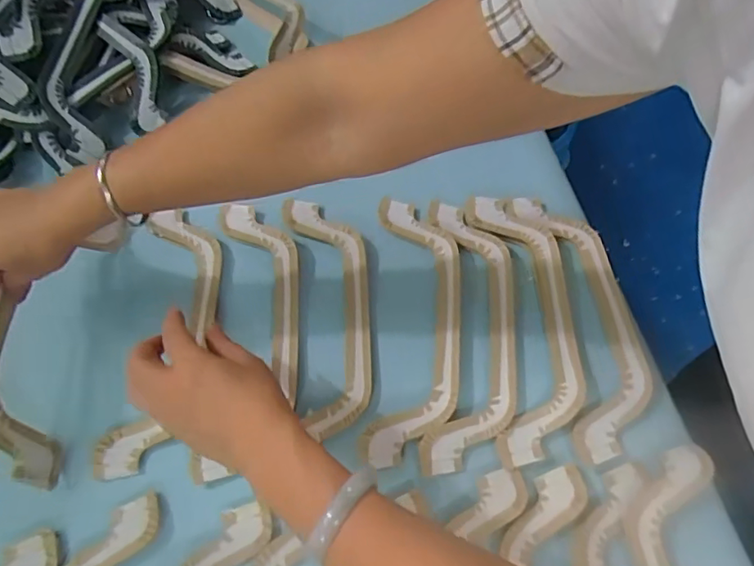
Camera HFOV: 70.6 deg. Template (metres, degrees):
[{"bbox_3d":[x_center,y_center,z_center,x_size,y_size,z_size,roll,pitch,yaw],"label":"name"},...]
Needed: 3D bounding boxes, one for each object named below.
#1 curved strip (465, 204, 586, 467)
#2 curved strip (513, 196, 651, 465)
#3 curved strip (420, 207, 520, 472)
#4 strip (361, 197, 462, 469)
[{"bbox_3d":[0.144,0.031,0.507,0.085,0.019,0.265,-2,66,-4],"label":"curved strip"},{"bbox_3d":[0.207,0.028,0.517,0.088,0.012,0.267,-6,67,-6],"label":"curved strip"},{"bbox_3d":[0.091,0.042,0.509,0.088,0.010,0.267,5,66,-1],"label":"curved strip"},{"bbox_3d":[0.038,0.036,0.507,0.085,0.008,0.264,5,66,-1],"label":"strip"}]

